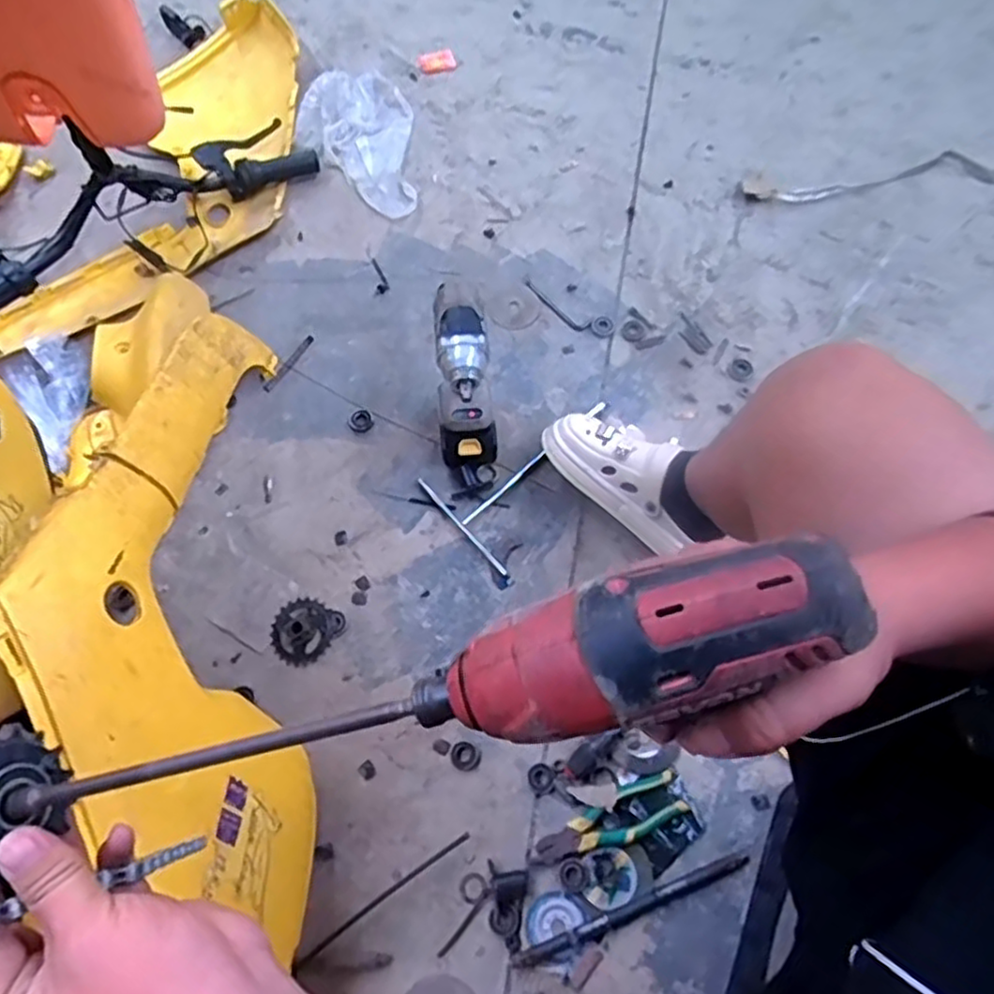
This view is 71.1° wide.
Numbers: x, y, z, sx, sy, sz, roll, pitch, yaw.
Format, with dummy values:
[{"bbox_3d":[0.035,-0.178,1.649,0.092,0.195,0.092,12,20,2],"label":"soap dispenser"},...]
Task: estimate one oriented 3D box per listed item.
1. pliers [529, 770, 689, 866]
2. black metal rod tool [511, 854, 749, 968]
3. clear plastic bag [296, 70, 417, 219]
[{"bbox_3d":[0.135,0.396,0.836,0.188,0.023,0.057,-27,71,-9],"label":"pliers"},{"bbox_3d":[0.159,0.483,0.814,0.293,0.011,0.018,-20,70,-7],"label":"black metal rod tool"},{"bbox_3d":[-0.257,-0.653,1.266,0.207,0.050,0.343,-5,69,-1],"label":"clear plastic bag"}]

